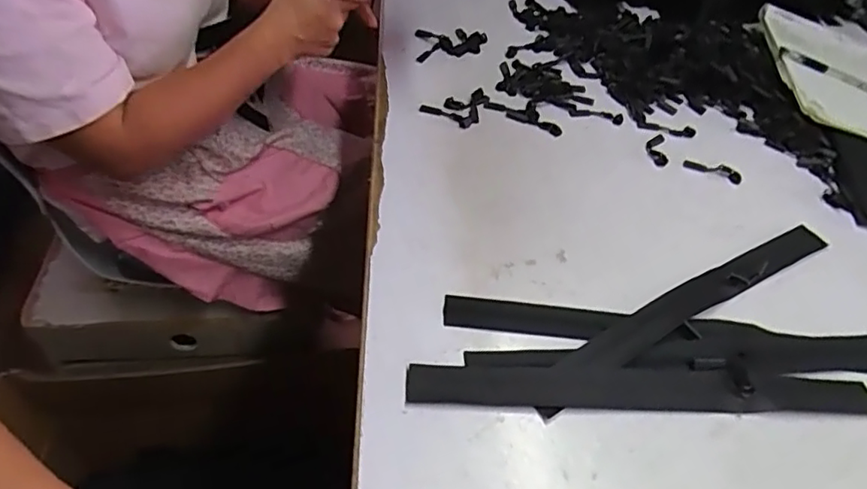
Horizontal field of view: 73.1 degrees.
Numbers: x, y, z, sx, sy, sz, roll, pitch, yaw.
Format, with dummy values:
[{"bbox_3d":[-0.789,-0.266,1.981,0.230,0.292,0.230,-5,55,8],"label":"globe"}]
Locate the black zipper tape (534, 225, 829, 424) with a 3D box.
[{"bbox_3d":[0.219,0.049,0.494,0.353,0.008,0.035,-22,54,-25],"label":"black zipper tape"}]

